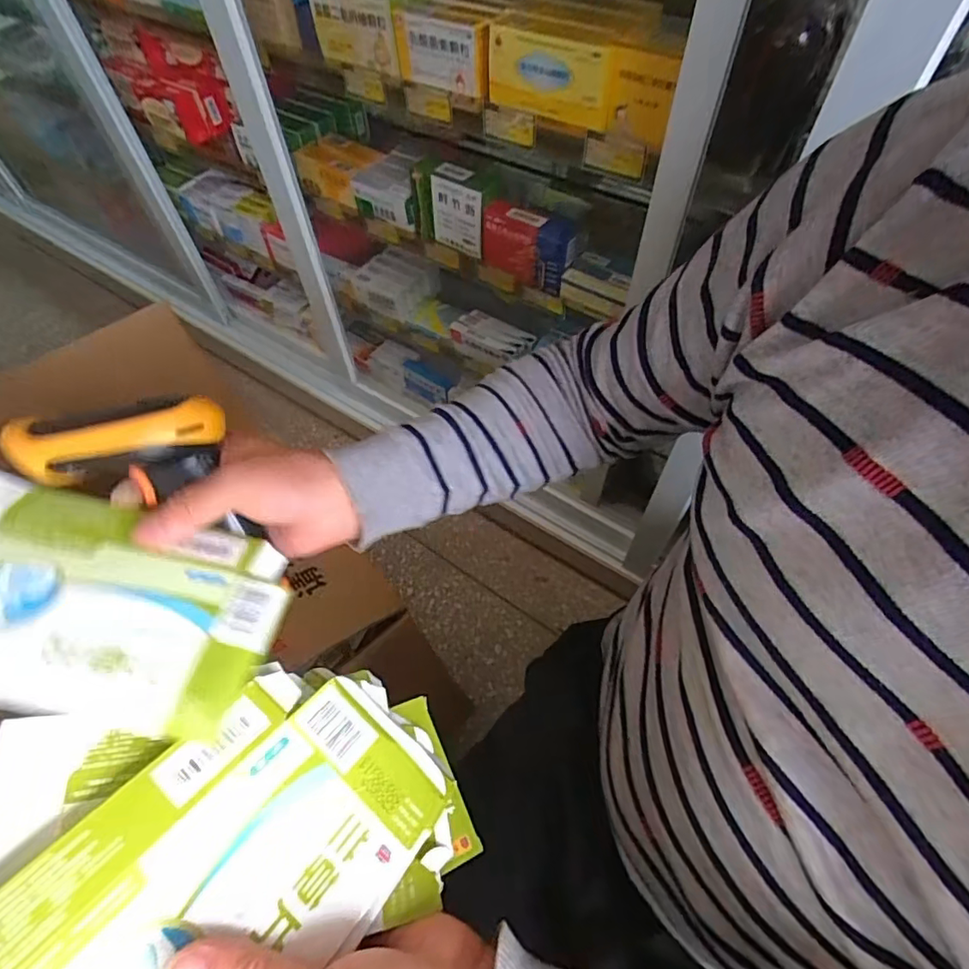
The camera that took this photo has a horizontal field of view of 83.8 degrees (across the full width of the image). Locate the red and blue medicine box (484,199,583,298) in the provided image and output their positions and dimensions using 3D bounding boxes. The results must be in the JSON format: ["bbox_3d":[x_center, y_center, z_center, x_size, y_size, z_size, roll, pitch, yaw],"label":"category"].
[{"bbox_3d":[0.059,-0.344,0.769,0.132,0.087,0.052,31,62,20],"label":"red and blue medicine box"}]

